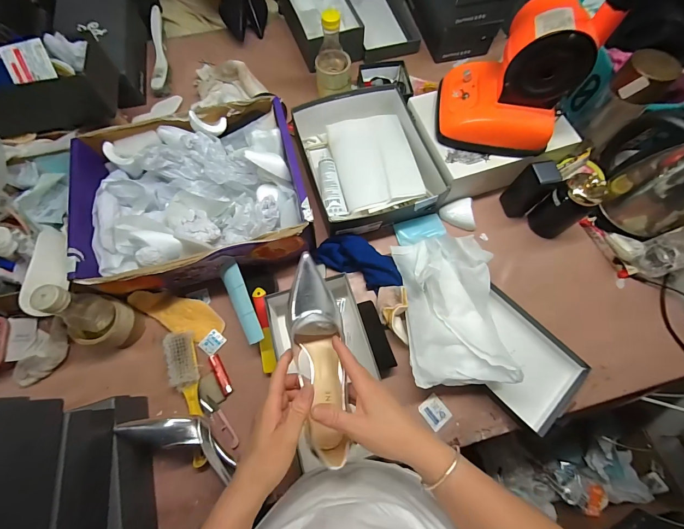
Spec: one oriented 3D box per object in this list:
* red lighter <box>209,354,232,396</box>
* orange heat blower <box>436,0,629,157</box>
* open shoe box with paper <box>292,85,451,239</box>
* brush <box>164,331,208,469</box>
[{"bbox_3d":[-0.228,0.207,0.582,0.018,0.012,0.077,-27,73,-9],"label":"red lighter"},{"bbox_3d":[0.301,-0.336,0.550,0.208,0.200,0.170,11,71,4],"label":"orange heat blower"},{"bbox_3d":[0.043,-0.251,0.707,0.250,0.083,0.363,-17,72,-6],"label":"open shoe box with paper"},{"bbox_3d":[-0.279,0.235,0.557,0.044,0.033,0.229,-16,72,-6],"label":"brush"}]

